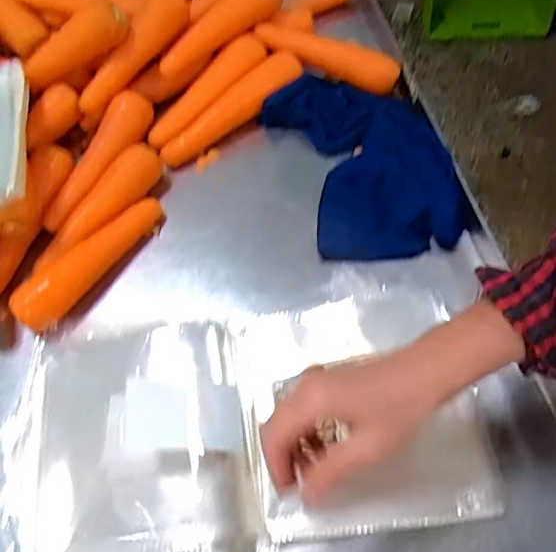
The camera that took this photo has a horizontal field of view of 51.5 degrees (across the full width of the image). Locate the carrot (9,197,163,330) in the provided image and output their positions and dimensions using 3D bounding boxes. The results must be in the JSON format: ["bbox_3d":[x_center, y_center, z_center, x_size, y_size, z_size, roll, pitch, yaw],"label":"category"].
[{"bbox_3d":[-0.208,-0.018,0.647,0.043,0.045,0.197,34,68,20],"label":"carrot"}]

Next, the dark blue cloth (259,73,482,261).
[{"bbox_3d":[0.100,-0.151,0.678,0.175,0.062,0.285,-18,62,-6],"label":"dark blue cloth"}]

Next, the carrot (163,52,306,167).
[{"bbox_3d":[-0.056,-0.213,0.742,0.214,0.048,0.046,-40,66,-17],"label":"carrot"}]

